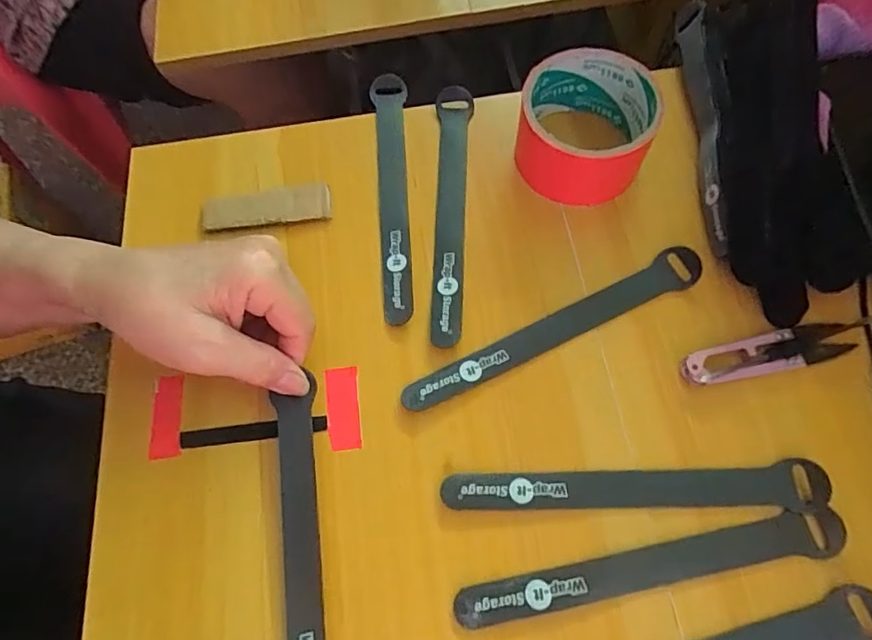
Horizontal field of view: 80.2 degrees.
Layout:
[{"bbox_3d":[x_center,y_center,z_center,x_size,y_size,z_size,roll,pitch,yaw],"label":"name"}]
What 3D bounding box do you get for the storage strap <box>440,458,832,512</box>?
[{"bbox_3d":[0.103,0.090,0.275,0.196,0.005,0.023,-3,68,2],"label":"storage strap"}]

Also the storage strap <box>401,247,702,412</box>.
[{"bbox_3d":[0.071,0.005,0.311,0.194,0.008,0.023,-24,69,-7],"label":"storage strap"}]

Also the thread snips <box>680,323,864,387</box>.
[{"bbox_3d":[0.193,0.018,0.297,0.102,0.010,0.022,-13,68,-2],"label":"thread snips"}]

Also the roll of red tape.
[{"bbox_3d":[0.098,-0.128,0.341,0.082,0.051,0.081,-1,68,2],"label":"roll of red tape"}]

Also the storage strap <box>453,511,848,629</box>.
[{"bbox_3d":[0.108,0.125,0.260,0.196,0.004,0.020,-11,68,-1],"label":"storage strap"}]

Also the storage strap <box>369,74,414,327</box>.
[{"bbox_3d":[-0.029,-0.088,0.354,0.024,0.011,0.196,-9,66,8],"label":"storage strap"}]

